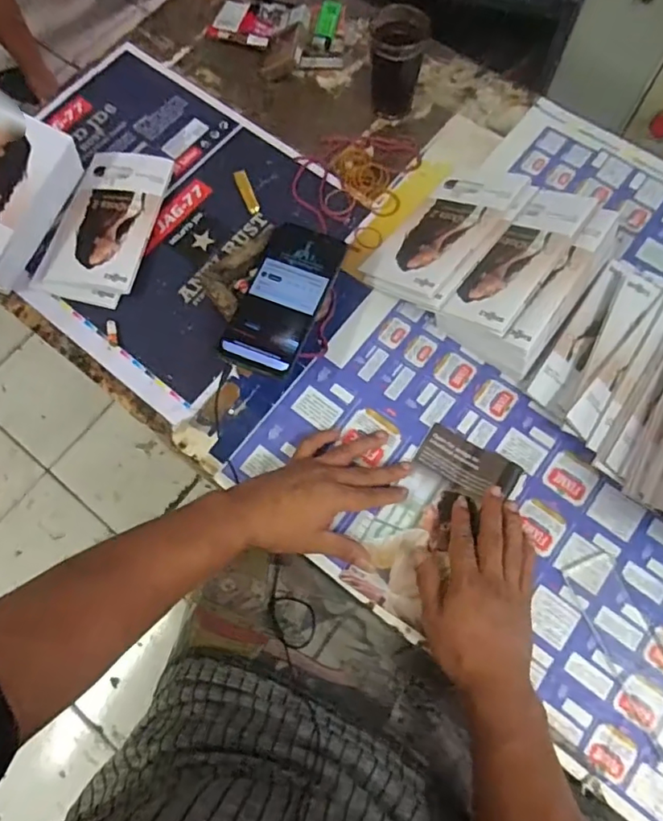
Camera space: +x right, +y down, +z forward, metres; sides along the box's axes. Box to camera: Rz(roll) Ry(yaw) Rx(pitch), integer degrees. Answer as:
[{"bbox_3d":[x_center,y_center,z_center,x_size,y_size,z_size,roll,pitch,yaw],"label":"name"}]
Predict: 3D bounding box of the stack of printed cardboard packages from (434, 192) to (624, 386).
[{"bbox_3d":[0.203,-0.137,0.552,0.108,0.067,0.208,37,77,12],"label":"stack of printed cardboard packages"}]

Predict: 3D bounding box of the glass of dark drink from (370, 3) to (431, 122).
[{"bbox_3d":[0.074,-0.390,0.616,0.060,0.099,0.061,5,72,3],"label":"glass of dark drink"}]

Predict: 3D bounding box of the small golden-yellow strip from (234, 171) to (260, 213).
[{"bbox_3d":[-0.098,-0.253,0.631,0.015,0.004,0.059,-21,73,-6],"label":"small golden-yellow strip"}]

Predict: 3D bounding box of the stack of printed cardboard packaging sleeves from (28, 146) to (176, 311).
[{"bbox_3d":[-0.253,-0.207,0.609,0.111,0.023,0.184,14,73,6],"label":"stack of printed cardboard packaging sleeves"}]

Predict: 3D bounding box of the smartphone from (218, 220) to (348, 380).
[{"bbox_3d":[-0.046,-0.113,0.534,0.077,0.013,0.160,21,74,8],"label":"smartphone"}]

